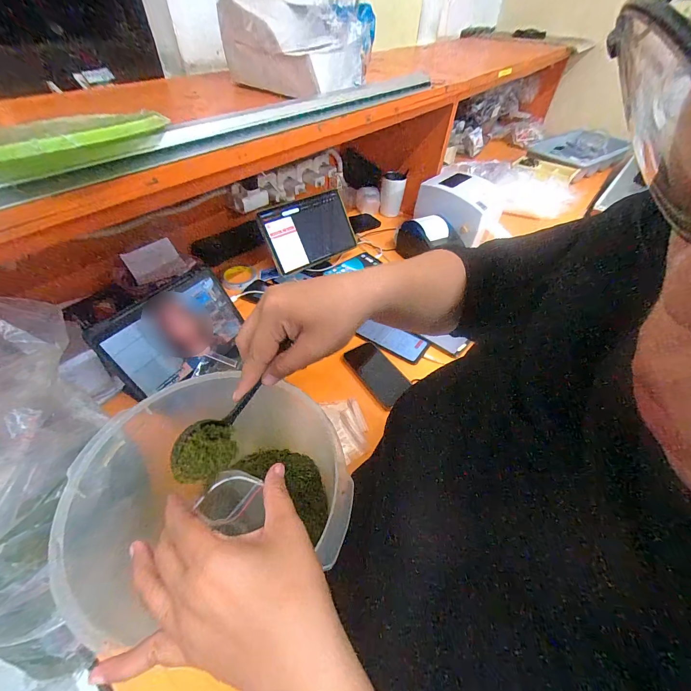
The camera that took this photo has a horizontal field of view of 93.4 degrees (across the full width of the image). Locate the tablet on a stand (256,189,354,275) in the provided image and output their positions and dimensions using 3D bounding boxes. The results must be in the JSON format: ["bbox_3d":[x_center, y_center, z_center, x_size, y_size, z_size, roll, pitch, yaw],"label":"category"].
[{"bbox_3d":[-0.094,-0.309,0.875,0.256,0.161,0.021,-30,24,-25],"label":"tablet on a stand"}]

